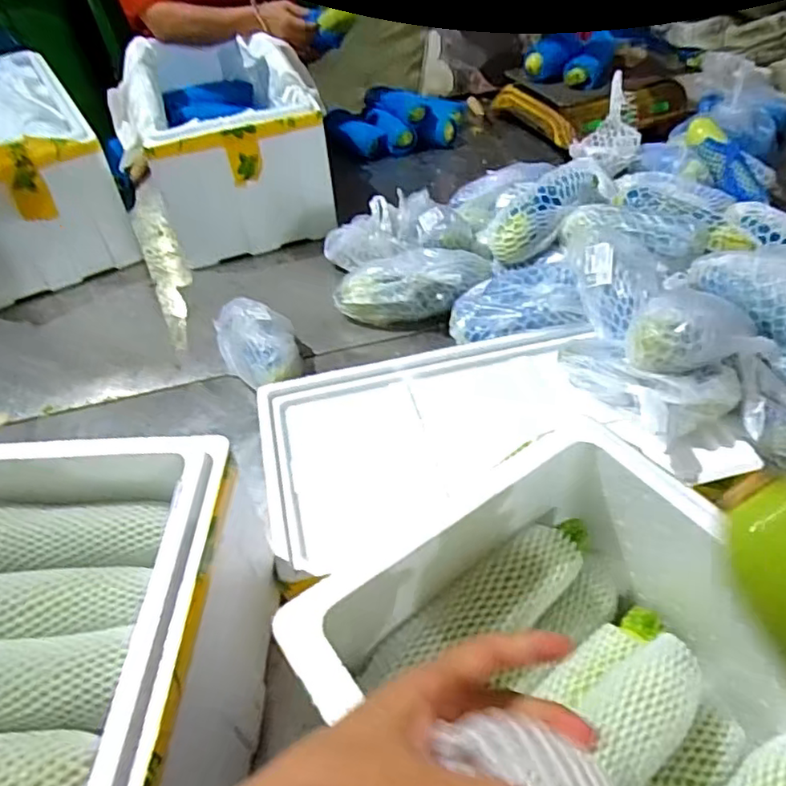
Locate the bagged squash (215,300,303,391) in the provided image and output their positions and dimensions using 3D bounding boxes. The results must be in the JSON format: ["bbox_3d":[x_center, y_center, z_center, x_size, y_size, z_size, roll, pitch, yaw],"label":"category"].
[{"bbox_3d":[-0.191,-0.071,0.899,0.107,0.076,0.182,-25,49,-18],"label":"bagged squash"}]

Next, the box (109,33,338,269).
[{"bbox_3d":[-0.353,-0.510,1.231,0.335,0.241,0.503,-19,47,-13],"label":"box"}]

